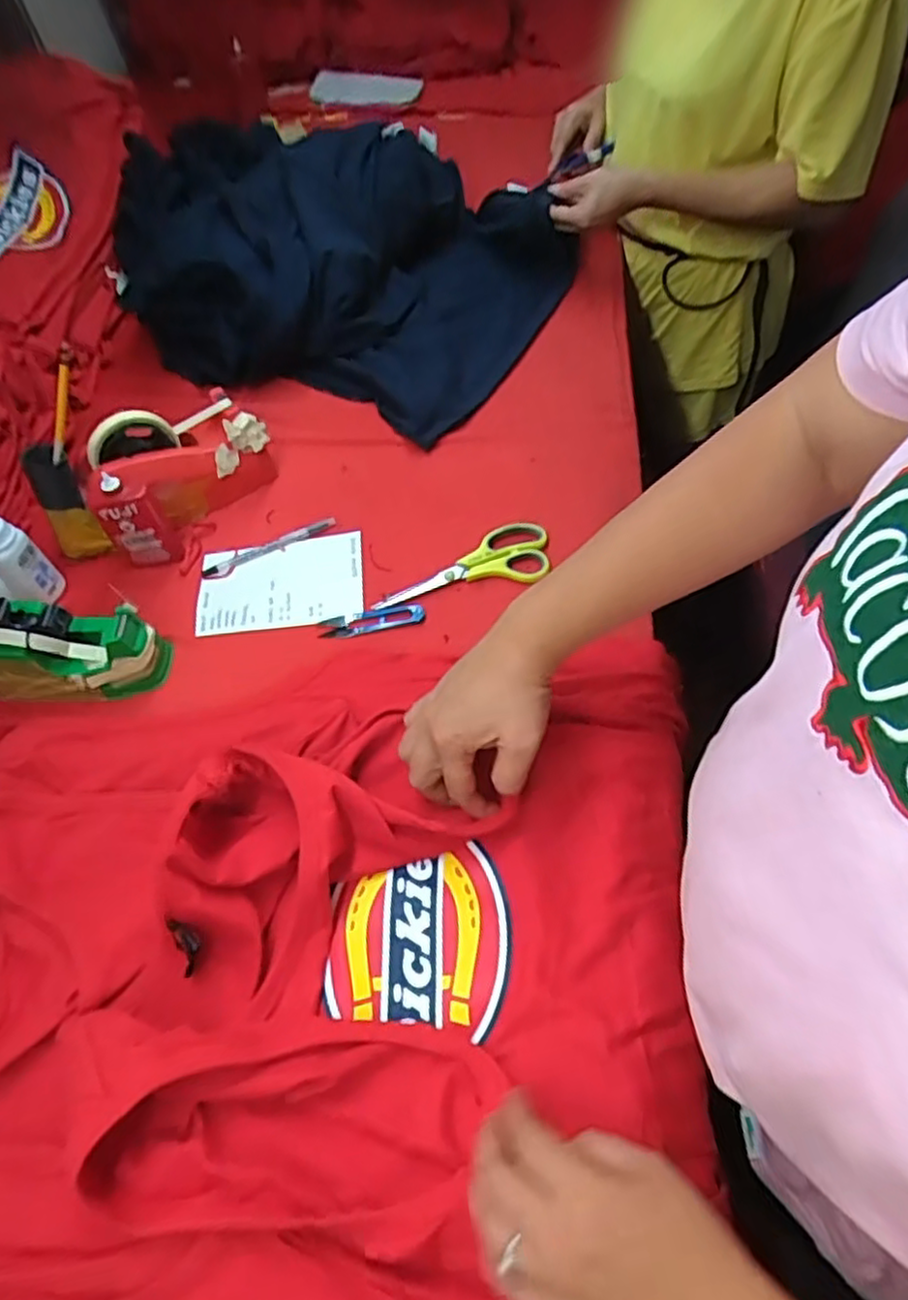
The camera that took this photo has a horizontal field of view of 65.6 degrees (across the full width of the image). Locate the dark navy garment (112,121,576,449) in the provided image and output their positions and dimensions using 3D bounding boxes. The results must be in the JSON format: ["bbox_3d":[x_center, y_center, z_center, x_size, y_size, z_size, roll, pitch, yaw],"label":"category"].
[{"bbox_3d":[-0.137,-0.500,0.897,0.471,0.159,0.413,23,63,22],"label":"dark navy garment"}]

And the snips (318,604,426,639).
[{"bbox_3d":[-0.079,-0.028,0.684,0.101,0.009,0.029,-9,55,-2],"label":"snips"}]

